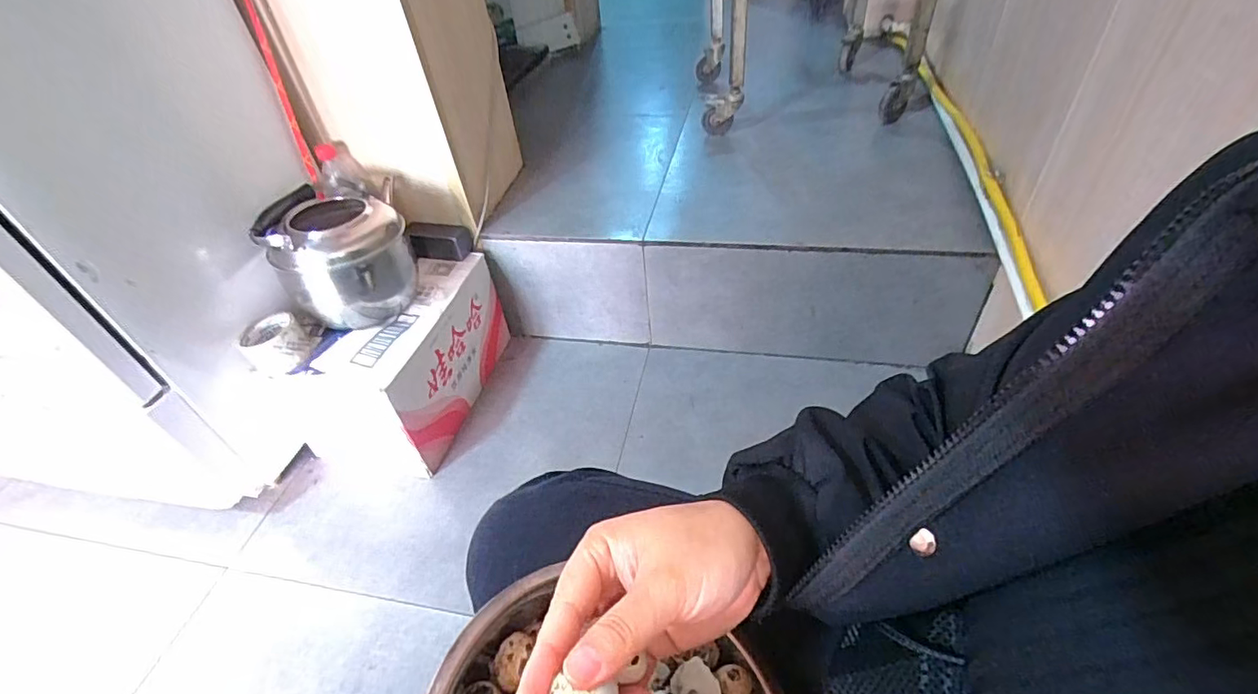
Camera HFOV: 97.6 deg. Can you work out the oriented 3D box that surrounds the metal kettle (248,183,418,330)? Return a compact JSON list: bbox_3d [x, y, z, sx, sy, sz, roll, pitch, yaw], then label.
[{"bbox_3d":[-0.516,-0.172,0.996,0.209,0.196,0.205,-29,48,-22],"label":"metal kettle"}]

